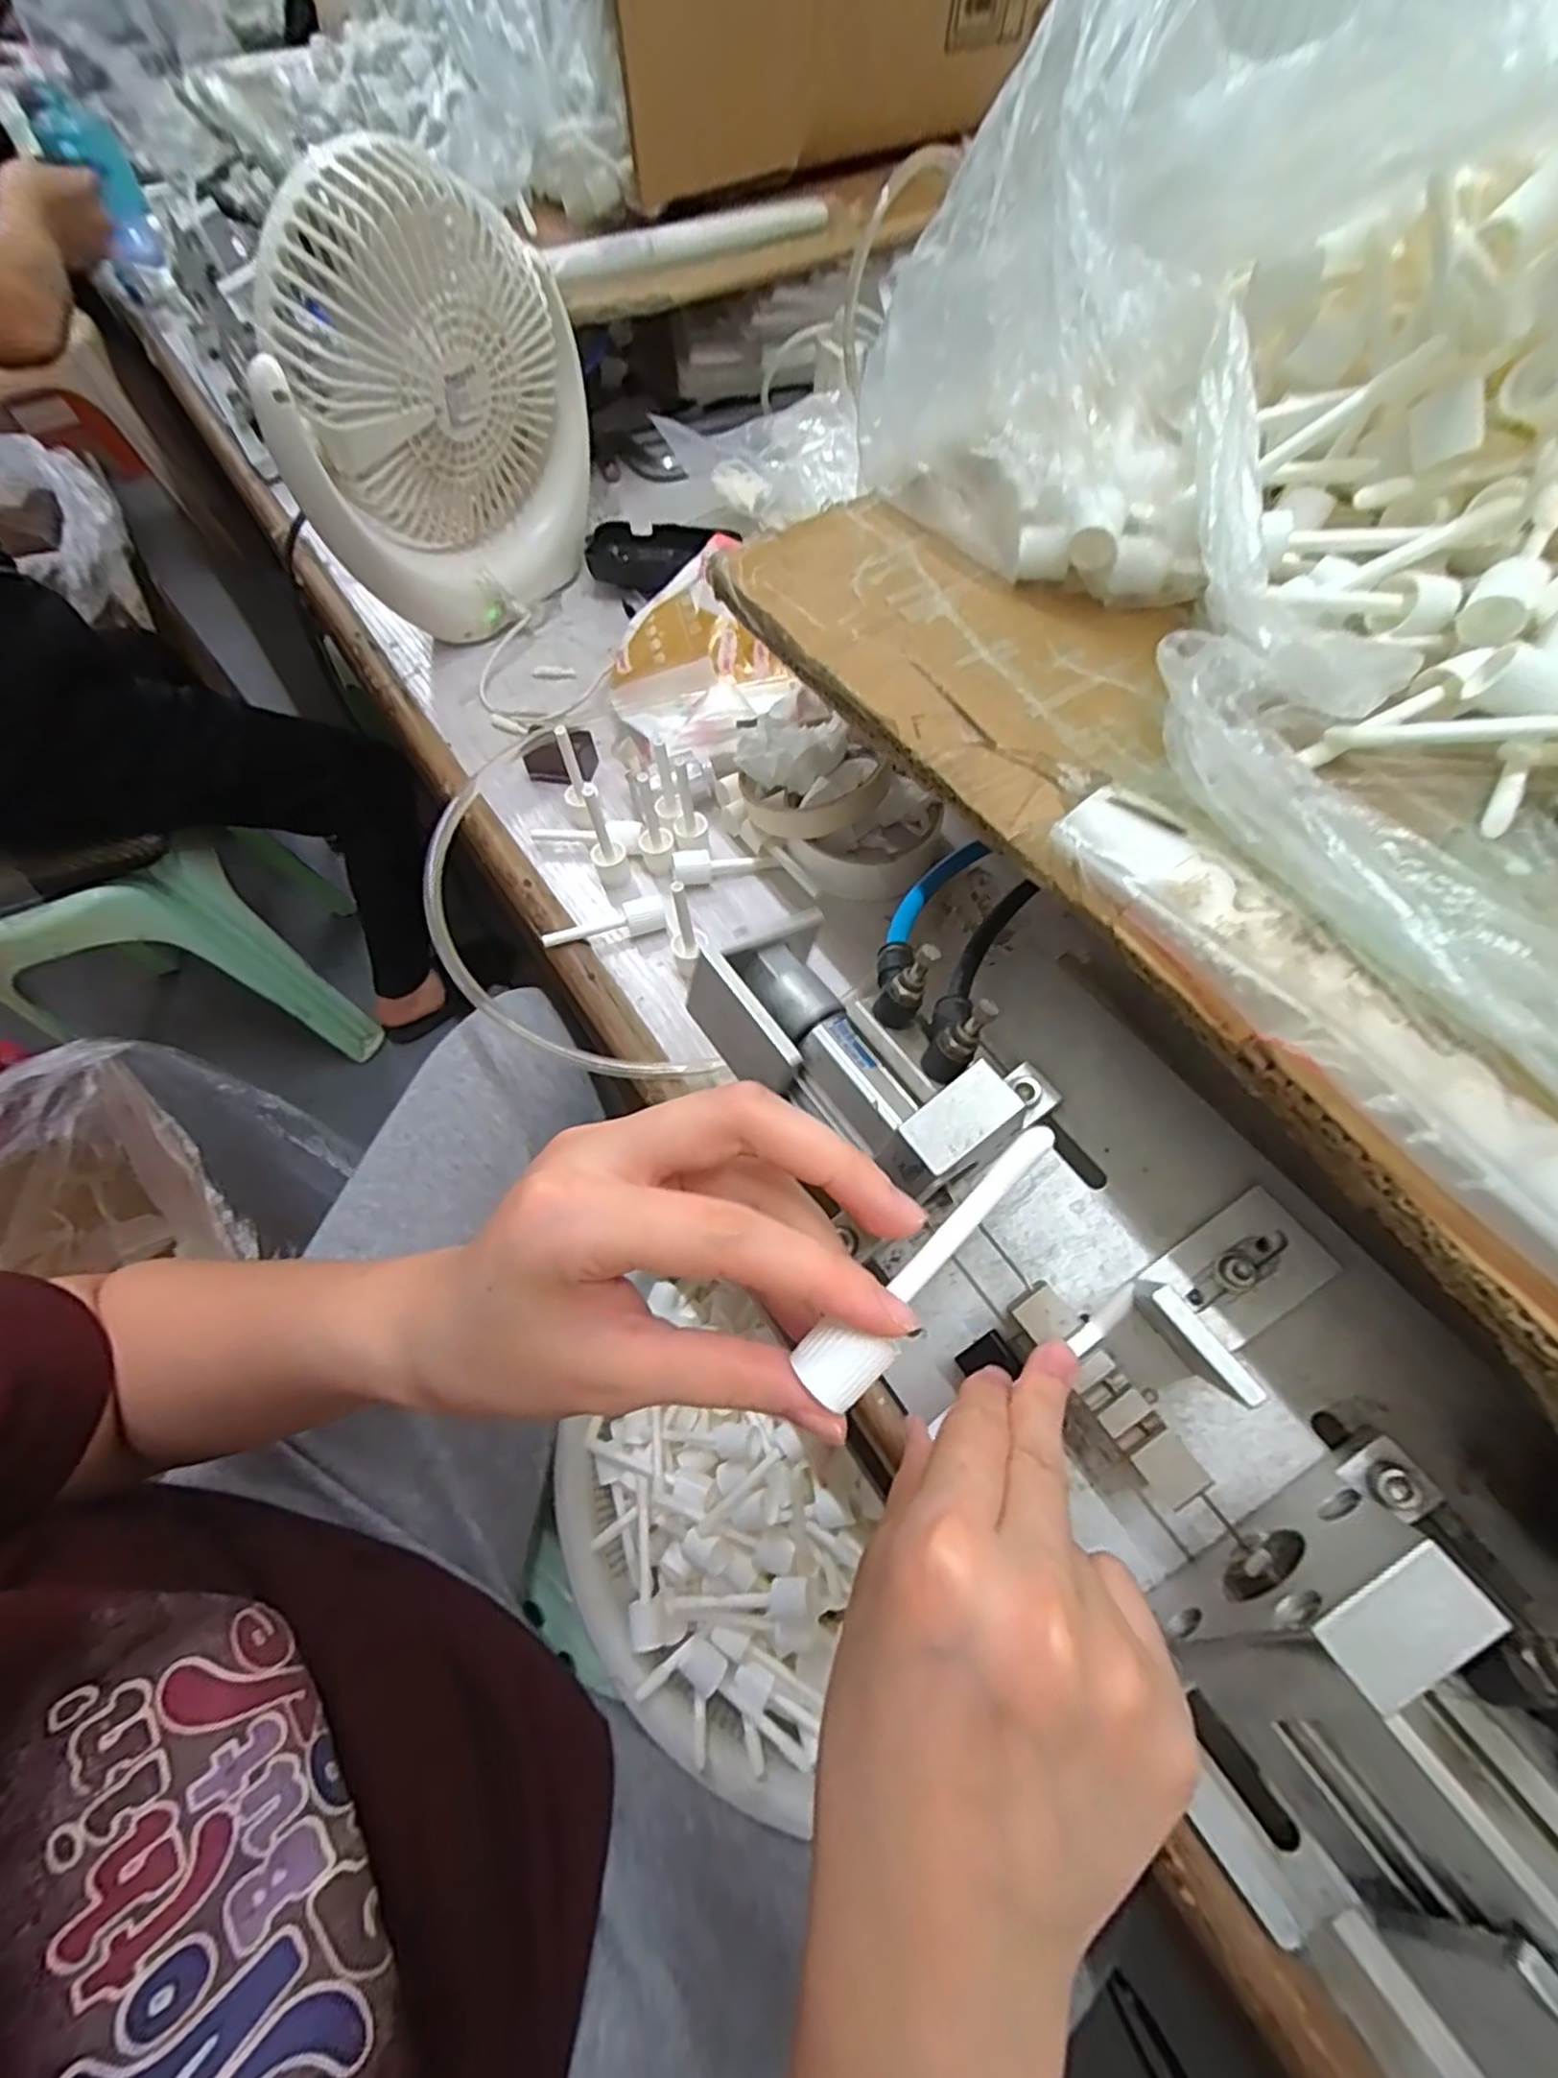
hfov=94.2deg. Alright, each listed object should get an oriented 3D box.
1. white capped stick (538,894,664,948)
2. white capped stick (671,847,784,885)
[{"bbox_3d":[-0.092,-0.059,0.388,0.065,0.018,0.015,-15,63,-5],"label":"white capped stick"},{"bbox_3d":[-0.029,-0.099,0.404,0.058,0.012,0.014,-6,63,-1],"label":"white capped stick"}]

